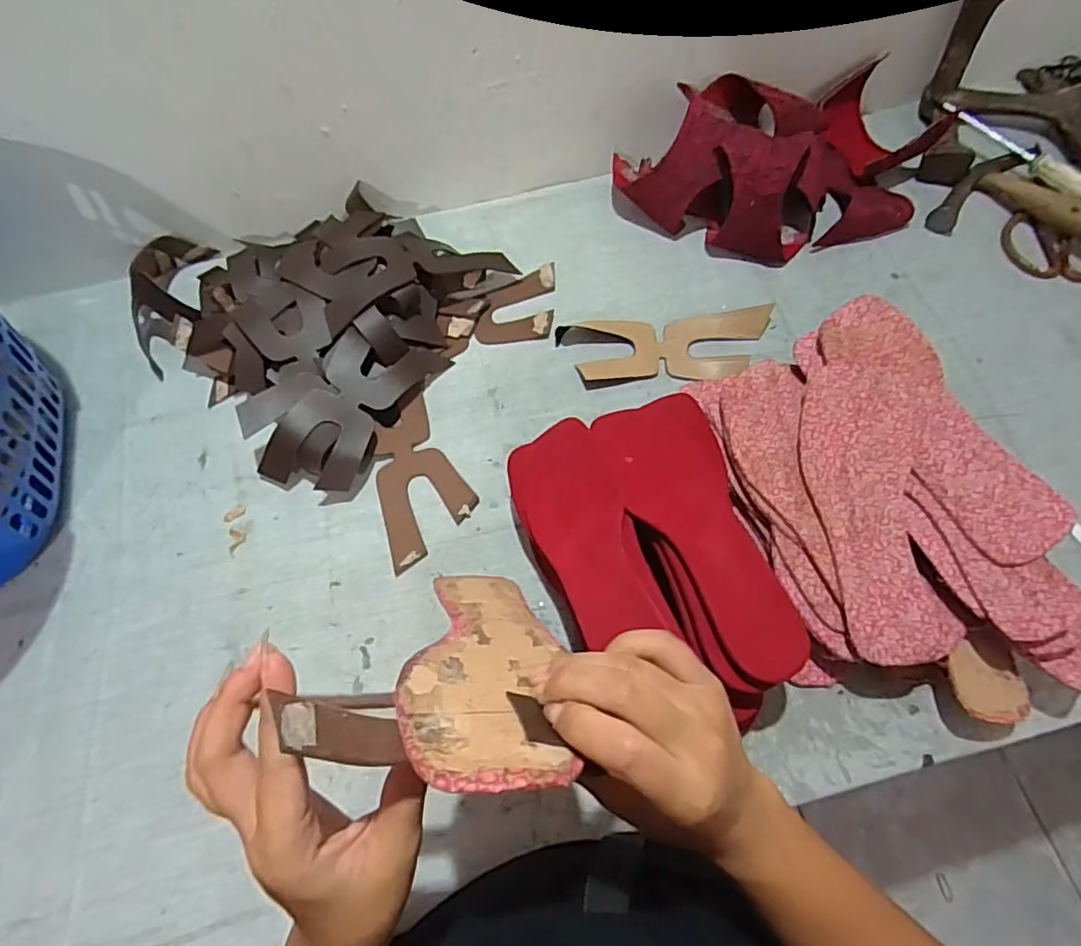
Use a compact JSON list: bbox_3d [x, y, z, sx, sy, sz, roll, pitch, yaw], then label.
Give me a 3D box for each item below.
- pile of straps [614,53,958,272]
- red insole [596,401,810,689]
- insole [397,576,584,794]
[{"bbox_3d":[0.271,-0.341,0.657,0.343,0.102,0.192,-16,65,-5],"label":"pile of straps"},{"bbox_3d":[0.126,0.038,0.459,0.092,0.014,0.233,-21,61,-5],"label":"red insole"},{"bbox_3d":[-0.029,0.089,0.312,0.070,0.232,0.007,8,95,-6],"label":"insole"}]

